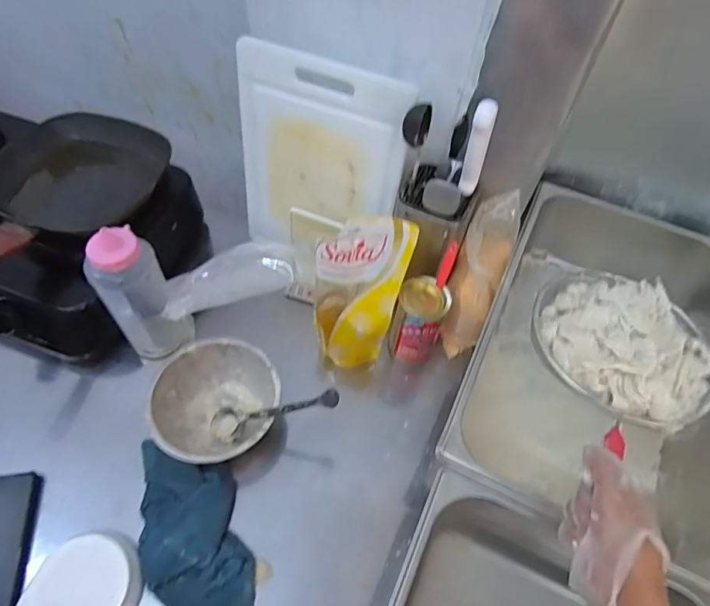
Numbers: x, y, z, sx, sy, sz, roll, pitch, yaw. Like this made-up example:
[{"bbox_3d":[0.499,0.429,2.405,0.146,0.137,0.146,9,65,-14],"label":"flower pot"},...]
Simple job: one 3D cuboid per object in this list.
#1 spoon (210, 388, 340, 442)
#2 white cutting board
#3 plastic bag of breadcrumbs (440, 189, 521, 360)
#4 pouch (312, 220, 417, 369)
[{"bbox_3d":[-0.113,0.148,0.635,0.223,0.020,0.038,-19,49,30],"label":"spoon"},{"bbox_3d":[-0.055,-0.196,0.713,0.244,0.306,0.022,20,49,8],"label":"white cutting board"},{"bbox_3d":[0.177,-0.025,0.718,0.070,0.261,0.097,17,31,8],"label":"plastic bag of breadcrumbs"},{"bbox_3d":[-0.004,0.001,0.687,0.117,0.264,0.072,22,35,11],"label":"pouch"}]

